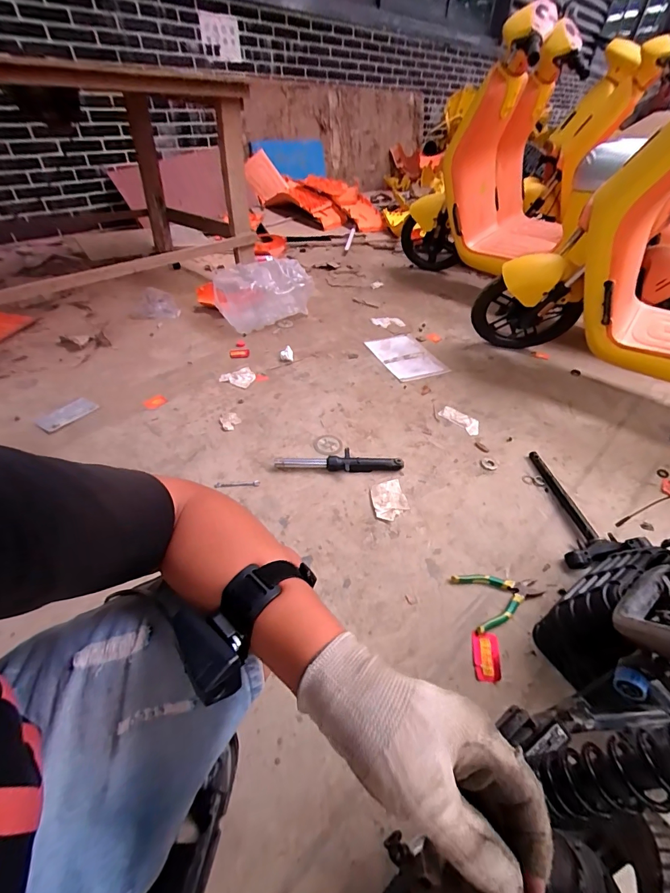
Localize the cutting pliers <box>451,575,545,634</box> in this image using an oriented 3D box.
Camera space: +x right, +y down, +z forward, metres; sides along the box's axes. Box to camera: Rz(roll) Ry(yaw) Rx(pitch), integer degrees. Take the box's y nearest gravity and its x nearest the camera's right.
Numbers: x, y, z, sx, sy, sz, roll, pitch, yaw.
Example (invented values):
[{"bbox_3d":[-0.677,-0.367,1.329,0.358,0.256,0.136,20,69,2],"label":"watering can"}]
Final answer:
[{"bbox_3d":[0.374,0.327,0.852,0.190,0.020,0.120,-9,46,-14],"label":"cutting pliers"}]

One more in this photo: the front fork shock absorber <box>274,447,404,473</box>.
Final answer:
[{"bbox_3d":[0.012,0.040,1.121,0.370,0.035,0.088,-1,45,-6],"label":"front fork shock absorber"}]

